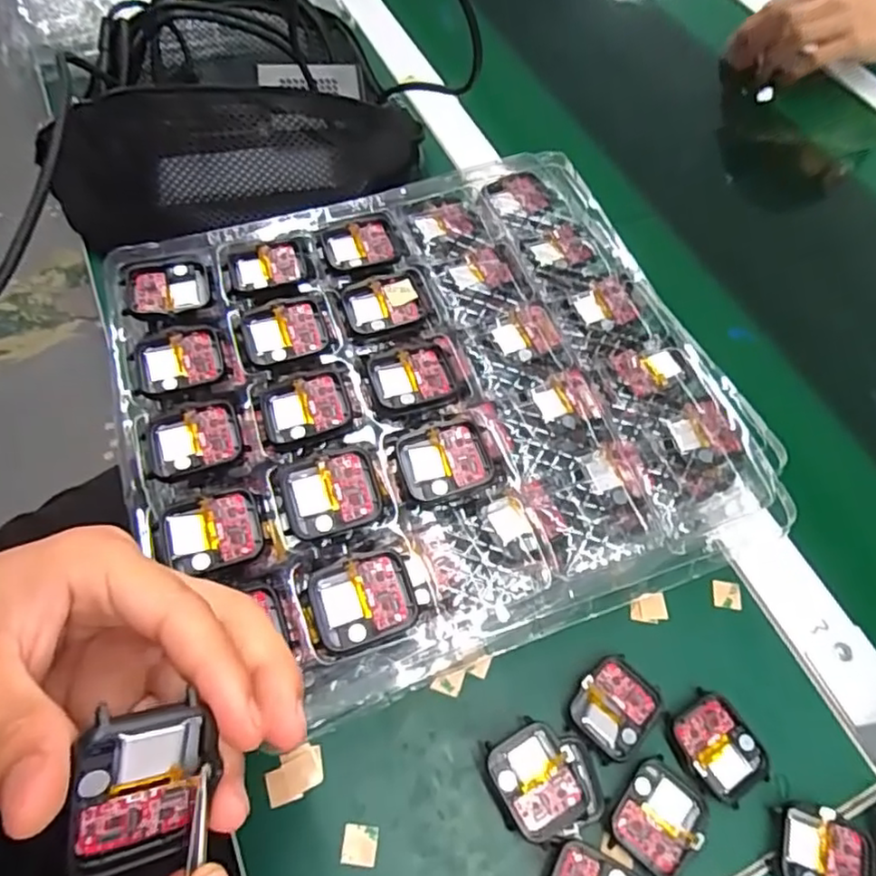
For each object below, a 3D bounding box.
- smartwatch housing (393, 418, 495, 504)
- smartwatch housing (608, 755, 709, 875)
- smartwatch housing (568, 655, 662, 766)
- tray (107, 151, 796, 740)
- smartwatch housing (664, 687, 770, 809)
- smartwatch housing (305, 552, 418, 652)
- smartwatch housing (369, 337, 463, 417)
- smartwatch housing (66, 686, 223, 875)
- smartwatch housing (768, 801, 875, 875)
[{"bbox_3d":[0.004,0.011,0.307,0.043,0.008,0.037,-13,62,-12],"label":"smartwatch housing"},{"bbox_3d":[0.104,0.180,0.299,0.035,0.011,0.045,40,65,18],"label":"smartwatch housing"},{"bbox_3d":[0.090,0.136,0.321,0.037,0.014,0.046,38,64,17],"label":"smartwatch housing"},{"bbox_3d":[-0.003,-0.027,0.335,0.294,0.024,0.269,-19,63,-14],"label":"tray"},{"bbox_3d":[0.140,0.153,0.317,0.040,0.007,0.046,-27,65,-18],"label":"smartwatch housing"},{"bbox_3d":[-0.033,0.072,0.277,0.043,0.012,0.036,-14,62,-13],"label":"smartwatch housing"},{"bbox_3d":[-0.011,-0.031,0.331,0.046,0.005,0.040,-16,62,-14],"label":"smartwatch housing"},{"bbox_3d":[-0.080,0.094,0.173,0.034,0.006,0.043,3,98,-39],"label":"smartwatch housing"},{"bbox_3d":[0.180,0.194,0.295,0.043,0.011,0.036,18,60,7],"label":"smartwatch housing"}]

